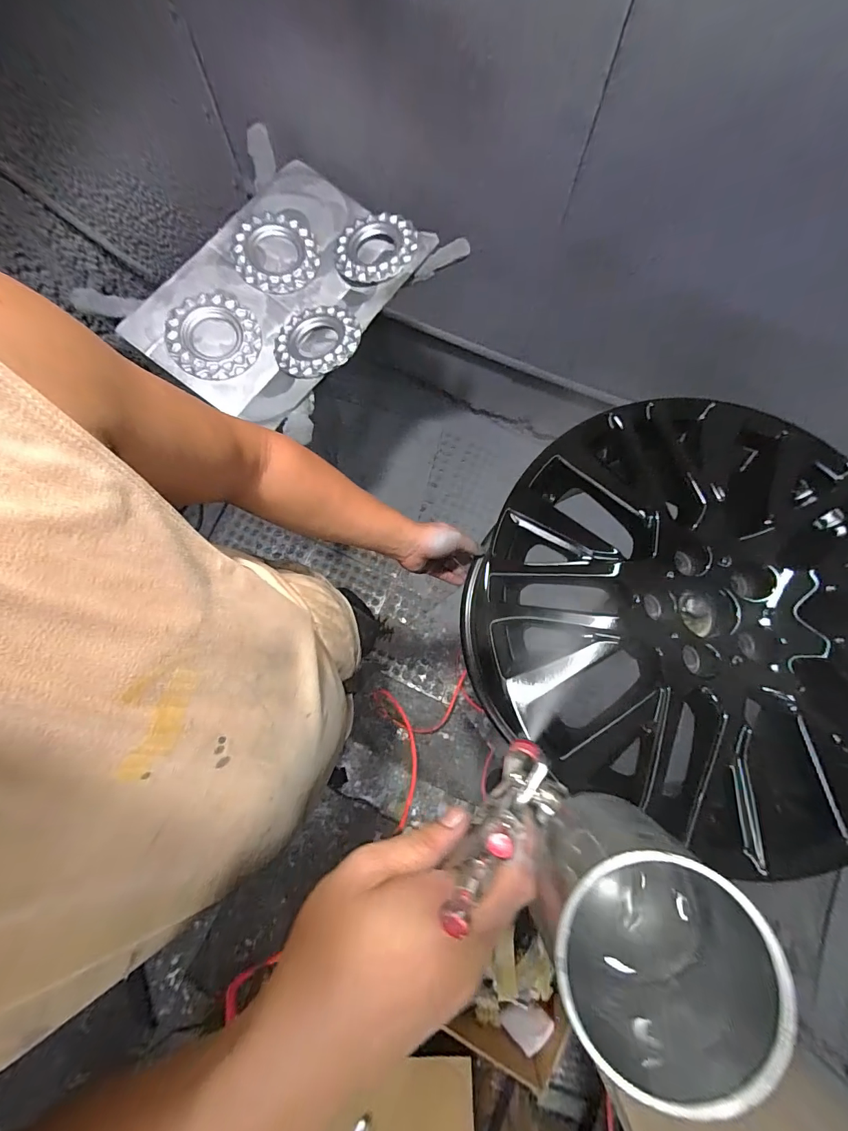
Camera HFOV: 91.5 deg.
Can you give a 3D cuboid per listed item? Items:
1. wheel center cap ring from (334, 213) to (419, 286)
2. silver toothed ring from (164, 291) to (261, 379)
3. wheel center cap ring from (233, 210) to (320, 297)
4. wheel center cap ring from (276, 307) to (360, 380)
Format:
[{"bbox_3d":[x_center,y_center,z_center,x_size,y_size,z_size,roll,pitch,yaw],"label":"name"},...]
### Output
[{"bbox_3d":[-0.097,-0.634,0.828,0.158,0.034,0.172,0,77,0],"label":"wheel center cap ring"},{"bbox_3d":[-0.399,-0.439,0.781,0.163,0.018,0.172,0,77,0],"label":"silver toothed ring"},{"bbox_3d":[-0.296,-0.631,0.834,0.161,0.029,0.163,0,77,0],"label":"wheel center cap ring"},{"bbox_3d":[-0.205,-0.431,0.776,0.164,0.026,0.166,0,77,0],"label":"wheel center cap ring"}]

